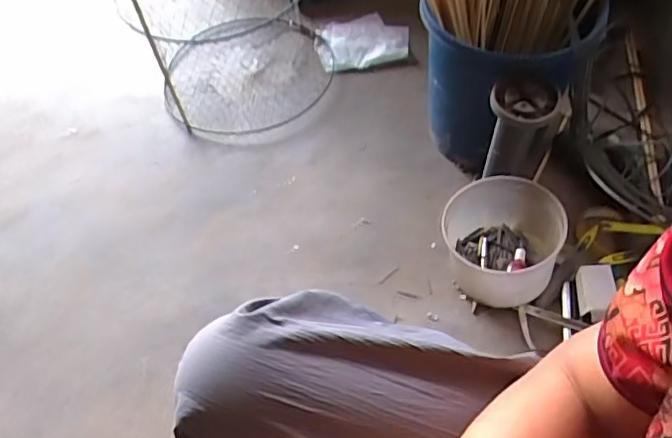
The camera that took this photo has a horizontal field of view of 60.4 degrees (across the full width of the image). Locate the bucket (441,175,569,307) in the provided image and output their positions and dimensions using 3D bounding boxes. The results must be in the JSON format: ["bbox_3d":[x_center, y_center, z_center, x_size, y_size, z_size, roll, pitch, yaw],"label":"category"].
[{"bbox_3d":[0.239,0.038,0.832,0.158,0.119,0.157,-8,56,0],"label":"bucket"}]

